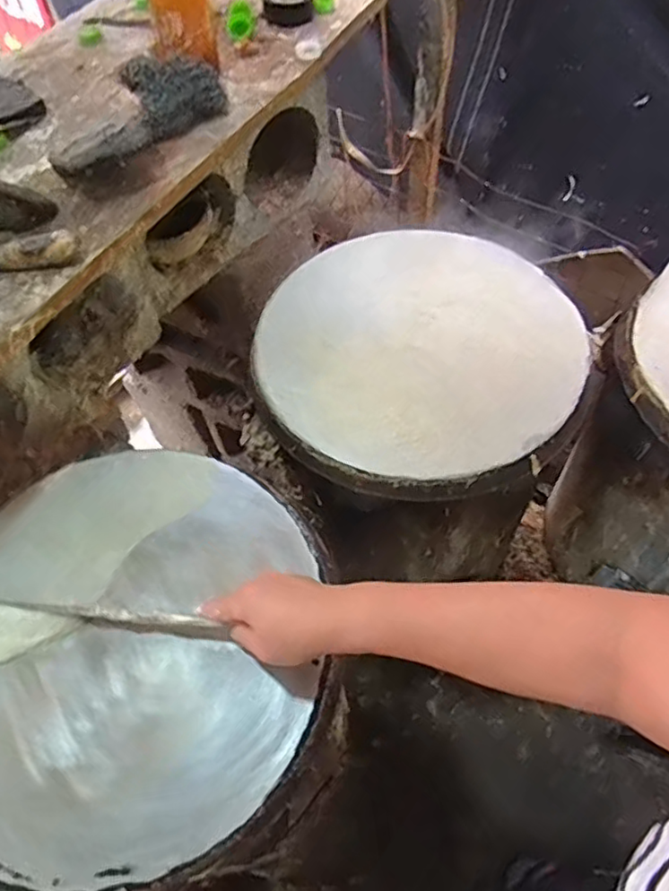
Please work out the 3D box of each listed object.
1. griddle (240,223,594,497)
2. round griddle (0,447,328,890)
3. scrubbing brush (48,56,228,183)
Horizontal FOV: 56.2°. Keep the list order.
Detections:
[{"bbox_3d":[0.096,-0.112,0.724,0.361,0.038,0.357,-1,57,1],"label":"griddle"},{"bbox_3d":[-0.198,0.168,0.550,0.349,0.028,0.362,-1,57,1],"label":"round griddle"},{"bbox_3d":[-0.209,-0.347,0.663,0.095,0.055,0.212,24,61,17],"label":"scrubbing brush"}]

